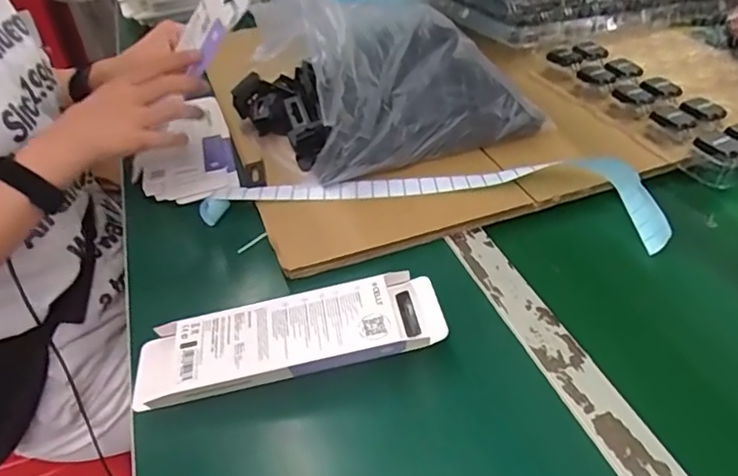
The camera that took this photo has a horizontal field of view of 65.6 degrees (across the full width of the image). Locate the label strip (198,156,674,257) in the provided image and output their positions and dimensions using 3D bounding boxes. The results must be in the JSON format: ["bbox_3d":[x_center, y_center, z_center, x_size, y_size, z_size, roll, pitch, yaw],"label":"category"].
[{"bbox_3d":[0.059,-0.049,0.588,0.455,0.030,0.125,7,41,13],"label":"label strip"}]

